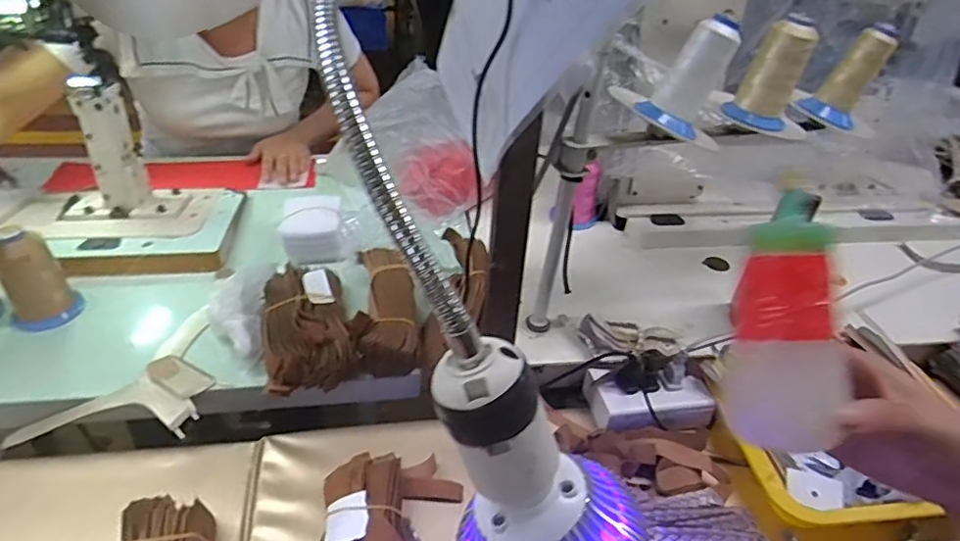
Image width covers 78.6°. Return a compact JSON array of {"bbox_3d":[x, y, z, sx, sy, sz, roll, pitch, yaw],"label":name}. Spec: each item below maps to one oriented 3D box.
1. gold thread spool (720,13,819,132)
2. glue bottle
[{"bbox_3d":[0.314,-0.215,0.639,0.067,0.108,0.058,20,40,18],"label":"gold thread spool"},{"bbox_3d":[0.176,0.027,0.329,0.065,0.135,0.060,-9,12,-17],"label":"glue bottle"}]

